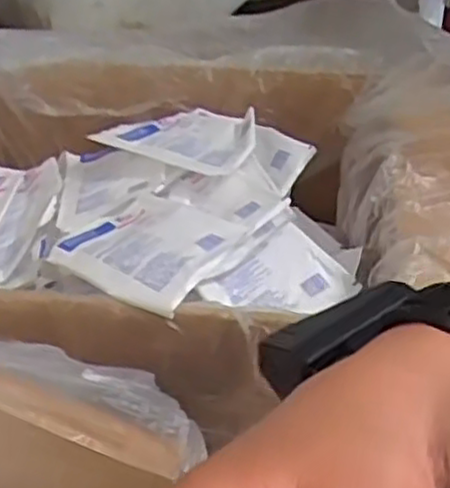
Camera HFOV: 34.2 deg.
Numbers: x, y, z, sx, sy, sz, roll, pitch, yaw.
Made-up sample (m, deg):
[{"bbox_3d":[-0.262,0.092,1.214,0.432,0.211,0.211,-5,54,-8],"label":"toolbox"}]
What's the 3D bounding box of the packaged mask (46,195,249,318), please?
[{"bbox_3d":[-0.075,-0.002,0.688,0.175,0.020,0.129,20,46,41],"label":"packaged mask"}]

